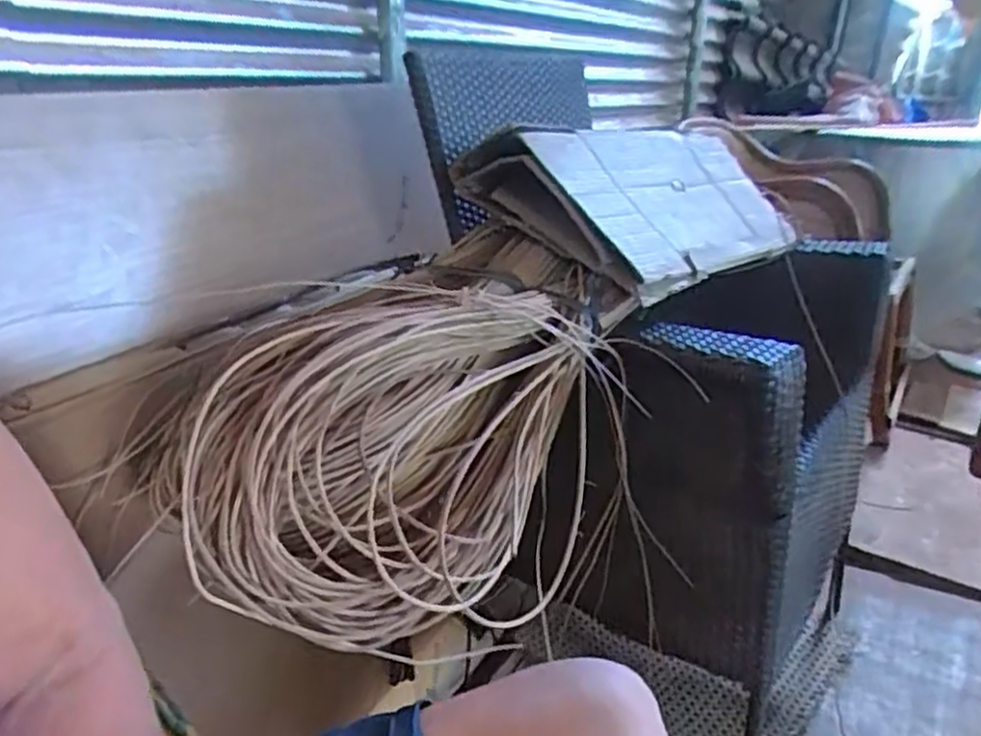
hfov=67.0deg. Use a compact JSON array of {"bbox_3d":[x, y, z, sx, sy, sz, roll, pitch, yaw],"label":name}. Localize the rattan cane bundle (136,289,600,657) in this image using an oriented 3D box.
[{"bbox_3d":[-0.060,0.068,0.688,0.179,0.225,0.444,23,30,38],"label":"rattan cane bundle"}]

